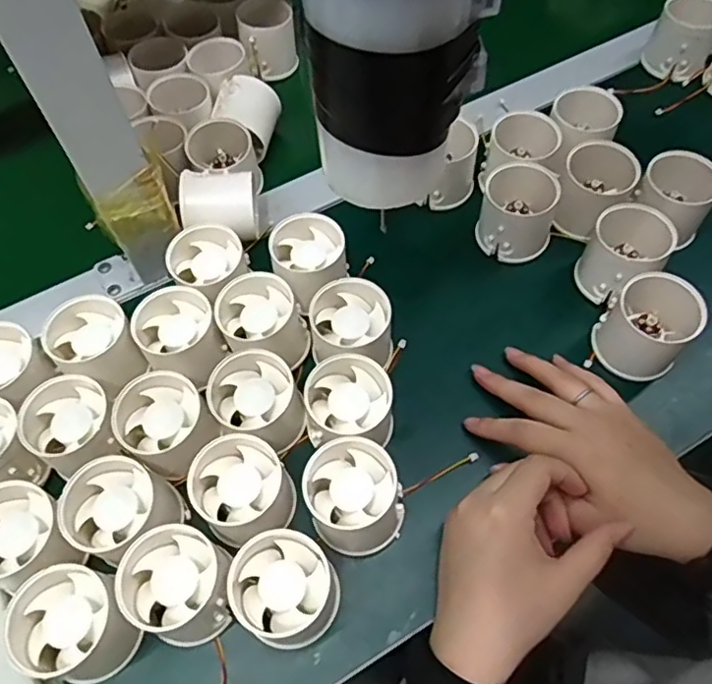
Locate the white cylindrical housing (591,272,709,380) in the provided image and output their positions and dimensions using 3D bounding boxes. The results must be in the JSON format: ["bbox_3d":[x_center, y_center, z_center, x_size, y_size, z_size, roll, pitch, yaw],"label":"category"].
[{"bbox_3d":[0.194,-0.010,0.401,0.052,0.056,0.052,-1,60,2],"label":"white cylindrical housing"}]

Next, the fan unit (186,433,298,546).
[{"bbox_3d":[-0.064,0.085,0.347,0.053,0.039,0.055,-1,60,2],"label":"fan unit"}]

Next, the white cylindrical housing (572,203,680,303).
[{"bbox_3d":[0.187,-0.058,0.429,0.051,0.059,0.051,-1,60,2],"label":"white cylindrical housing"}]

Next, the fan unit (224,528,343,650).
[{"bbox_3d":[-0.037,0.134,0.327,0.051,0.051,0.052,-1,60,2],"label":"fan unit"}]

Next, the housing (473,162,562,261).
[{"bbox_3d":[0.121,-0.096,0.456,0.057,0.055,0.061,24,64,15],"label":"housing"}]

